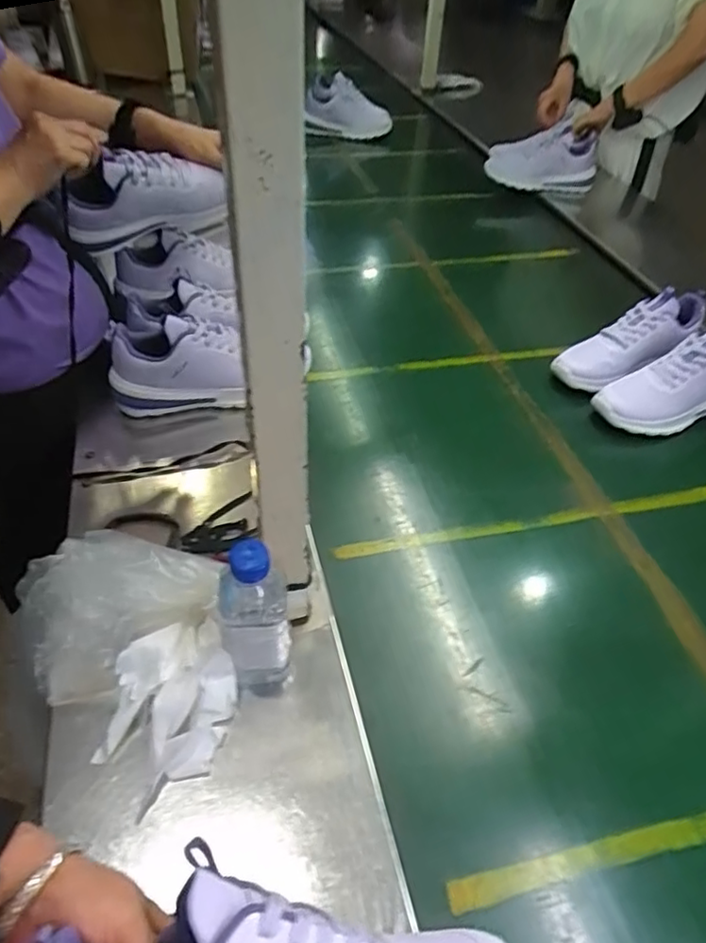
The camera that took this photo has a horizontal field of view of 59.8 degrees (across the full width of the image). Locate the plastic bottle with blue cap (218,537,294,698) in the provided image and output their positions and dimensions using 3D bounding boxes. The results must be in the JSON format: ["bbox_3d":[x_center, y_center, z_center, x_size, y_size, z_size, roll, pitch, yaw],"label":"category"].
[{"bbox_3d":[-0.083,0.126,0.532,0.060,0.160,0.065,2,43,-2],"label":"plastic bottle with blue cap"}]

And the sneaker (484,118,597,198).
[{"bbox_3d":[0.459,-0.751,1.487,0.248,0.132,0.097,18,45,11],"label":"sneaker"}]

